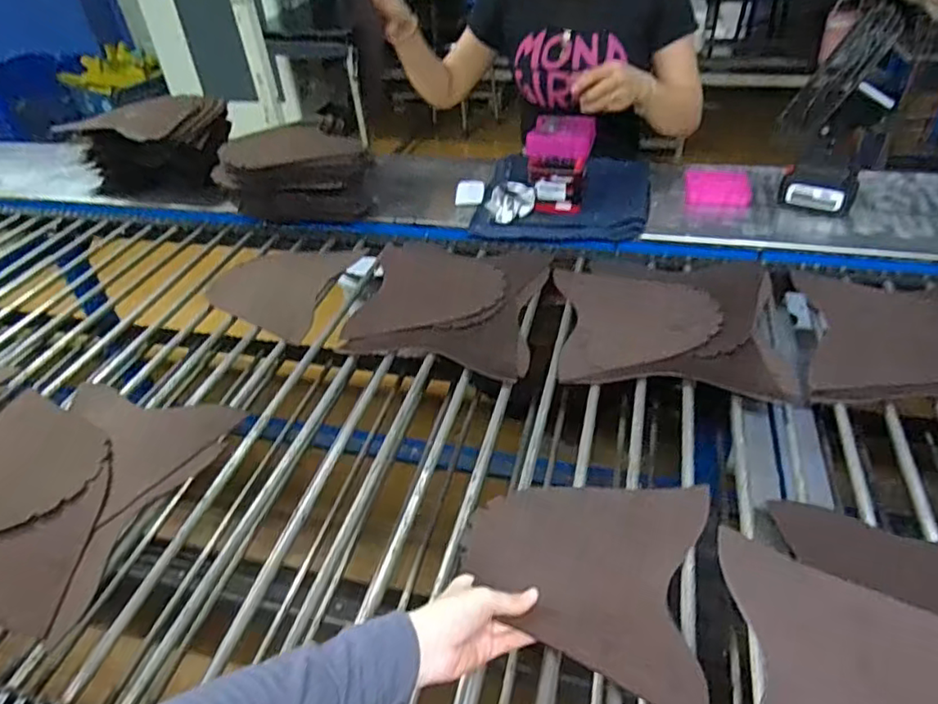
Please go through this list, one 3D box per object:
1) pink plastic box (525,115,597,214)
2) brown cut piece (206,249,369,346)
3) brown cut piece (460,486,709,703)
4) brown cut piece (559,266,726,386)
[{"bbox_3d":[0.163,-0.329,1.090,0.113,0.148,0.107,4,40,10],"label":"pink plastic box"},{"bbox_3d":[-0.327,-0.109,1.019,0.224,0.008,0.243,7,43,14],"label":"brown cut piece"},{"bbox_3d":[0.108,0.197,0.572,0.212,0.044,0.228,9,43,16],"label":"brown cut piece"},{"bbox_3d":[0.240,-0.049,0.874,0.218,0.017,0.252,1,42,7],"label":"brown cut piece"}]

